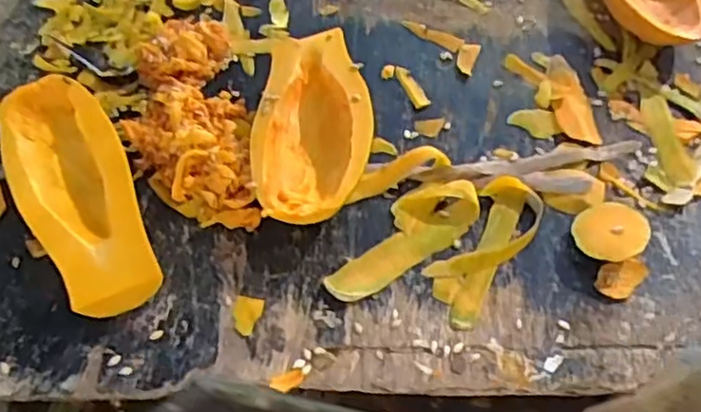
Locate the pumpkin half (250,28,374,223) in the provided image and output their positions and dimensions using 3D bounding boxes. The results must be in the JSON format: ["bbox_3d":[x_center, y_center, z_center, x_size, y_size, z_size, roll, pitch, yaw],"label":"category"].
[{"bbox_3d":[-0.043,-0.088,0.801,0.132,0.072,0.279,-5,54,0],"label":"pumpkin half"}]

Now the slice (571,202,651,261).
[{"bbox_3d":[0.271,0.028,0.736,0.070,0.029,0.077,-1,52,2],"label":"slice"}]

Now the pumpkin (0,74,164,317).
[{"bbox_3d":[-0.288,-0.014,0.743,0.117,0.086,0.282,-21,54,-13],"label":"pumpkin"}]

